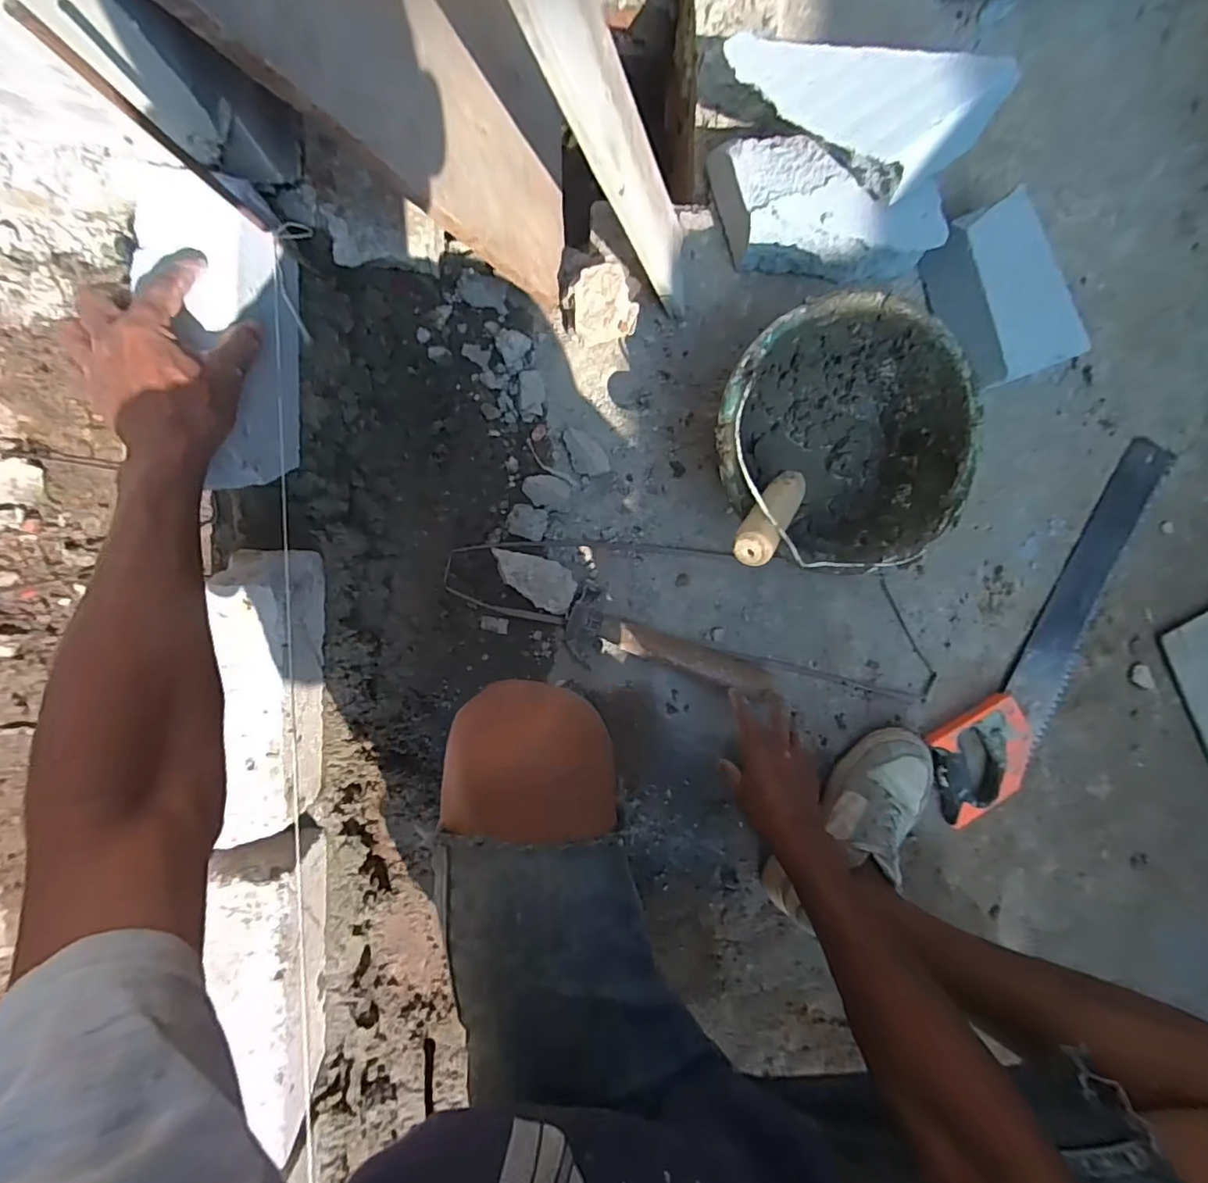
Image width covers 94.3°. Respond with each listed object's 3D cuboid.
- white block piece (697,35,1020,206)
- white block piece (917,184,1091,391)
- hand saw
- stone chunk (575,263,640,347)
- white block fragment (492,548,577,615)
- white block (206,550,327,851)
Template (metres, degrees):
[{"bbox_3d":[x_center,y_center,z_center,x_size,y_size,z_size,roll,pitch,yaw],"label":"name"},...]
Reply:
[{"bbox_3d":[0.240,-0.453,0.529,0.275,0.068,0.112,9,94,-5],"label":"white block piece"},{"bbox_3d":[0.458,-0.334,0.646,0.115,0.078,0.189,-25,96,-2],"label":"white block piece"},{"bbox_3d":[0.588,0.062,0.714,0.127,0.031,0.530,35,91,-7],"label":"hand saw"},{"bbox_3d":[-0.001,-0.316,0.624,0.069,0.048,0.072,-15,94,-3],"label":"stone chunk"},{"bbox_3d":[-0.083,-0.014,0.653,0.102,0.022,0.053,23,93,-6],"label":"white block fragment"},{"bbox_3d":[-0.315,0.089,0.519,0.073,0.089,0.247,4,93,-4],"label":"white block"}]

